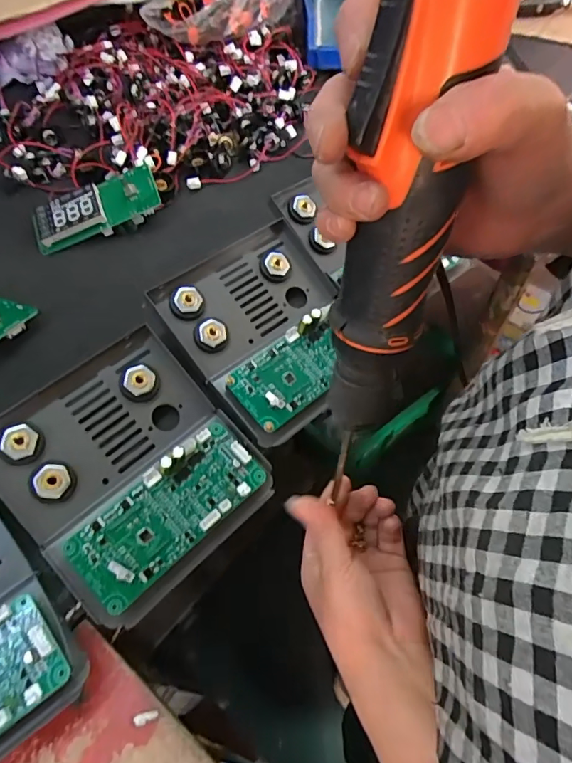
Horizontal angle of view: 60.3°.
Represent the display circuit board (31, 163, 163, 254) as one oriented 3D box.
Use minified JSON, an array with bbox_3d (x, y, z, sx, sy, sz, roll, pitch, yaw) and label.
[{"bbox_3d":[-0.202,-0.184,0.521,0.133,0.017,0.057,-22,80,-1],"label":"display circuit board"}]

